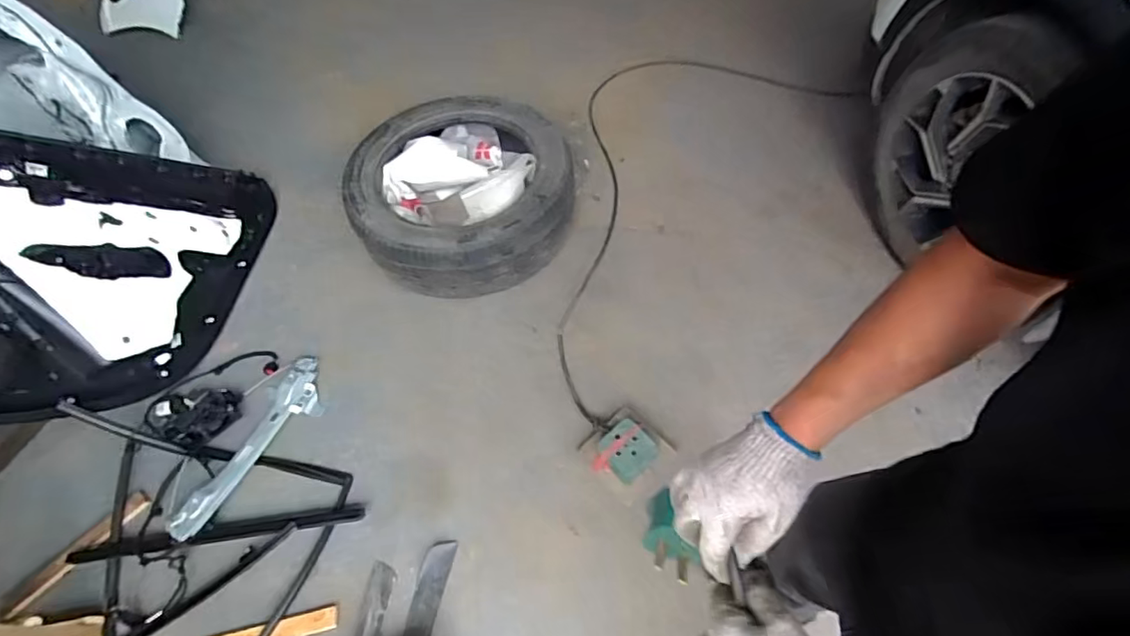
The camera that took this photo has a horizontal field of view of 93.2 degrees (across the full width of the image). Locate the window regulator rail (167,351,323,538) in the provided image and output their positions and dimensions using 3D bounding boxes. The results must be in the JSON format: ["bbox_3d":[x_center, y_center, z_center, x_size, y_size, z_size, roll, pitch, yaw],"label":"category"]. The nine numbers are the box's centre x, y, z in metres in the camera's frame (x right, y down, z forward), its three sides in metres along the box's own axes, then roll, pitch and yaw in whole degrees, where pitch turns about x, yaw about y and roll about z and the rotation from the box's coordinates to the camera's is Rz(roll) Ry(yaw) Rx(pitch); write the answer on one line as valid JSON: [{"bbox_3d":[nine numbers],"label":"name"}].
[{"bbox_3d":[-0.807,0.316,1.388,0.153,0.043,0.520,19,60,16],"label":"window regulator rail"}]

